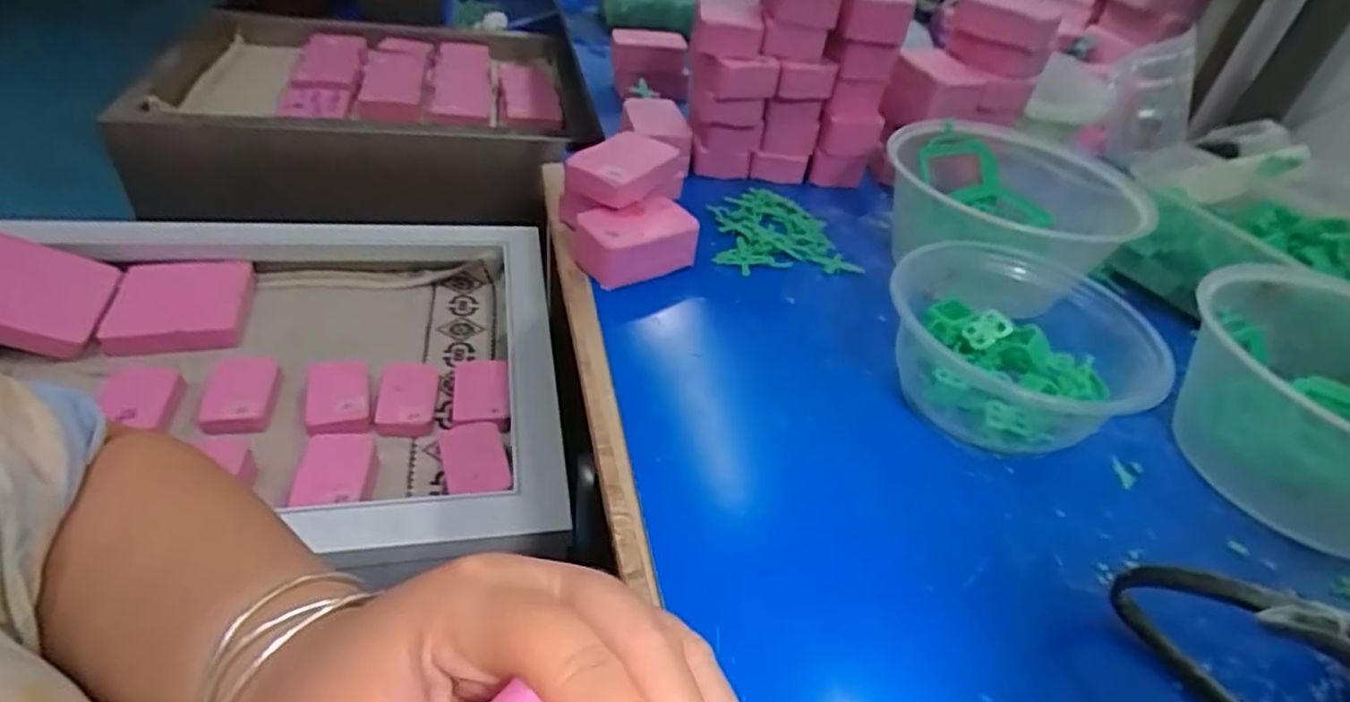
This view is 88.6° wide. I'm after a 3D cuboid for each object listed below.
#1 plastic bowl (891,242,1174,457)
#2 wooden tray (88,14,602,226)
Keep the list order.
[{"bbox_3d":[0.187,-0.001,0.379,0.142,0.056,0.118,7,40,-3],"label":"plastic bowl"},{"bbox_3d":[-0.372,-0.314,0.886,0.491,0.104,0.407,6,40,-4],"label":"wooden tray"}]

